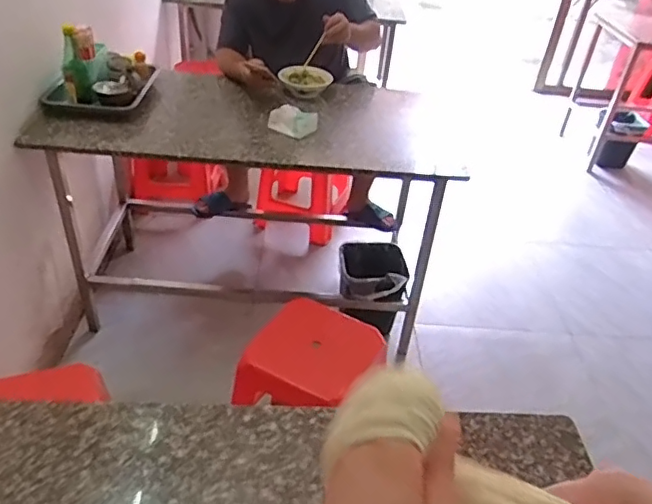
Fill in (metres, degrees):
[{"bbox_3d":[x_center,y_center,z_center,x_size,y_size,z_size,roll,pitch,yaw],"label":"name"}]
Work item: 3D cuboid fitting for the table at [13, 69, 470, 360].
[{"bbox_3d":[-0.271,-0.152,1.911,1.116,0.736,0.623,2,37,-6],"label":"table"}]

